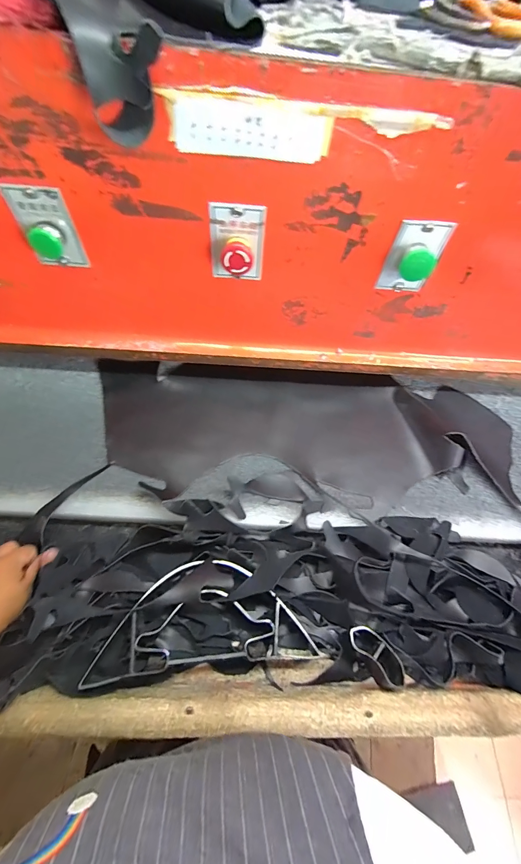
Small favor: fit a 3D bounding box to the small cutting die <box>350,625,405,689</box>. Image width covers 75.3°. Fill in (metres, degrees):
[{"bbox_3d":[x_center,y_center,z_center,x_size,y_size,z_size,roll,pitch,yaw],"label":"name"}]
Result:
[{"bbox_3d":[0.145,0.277,0.419,0.033,0.035,0.087,-40,70,-22],"label":"small cutting die"}]

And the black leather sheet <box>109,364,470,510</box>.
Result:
[{"bbox_3d":[0.020,-0.003,0.563,0.561,0.043,0.231,3,60,-2],"label":"black leather sheet"}]

